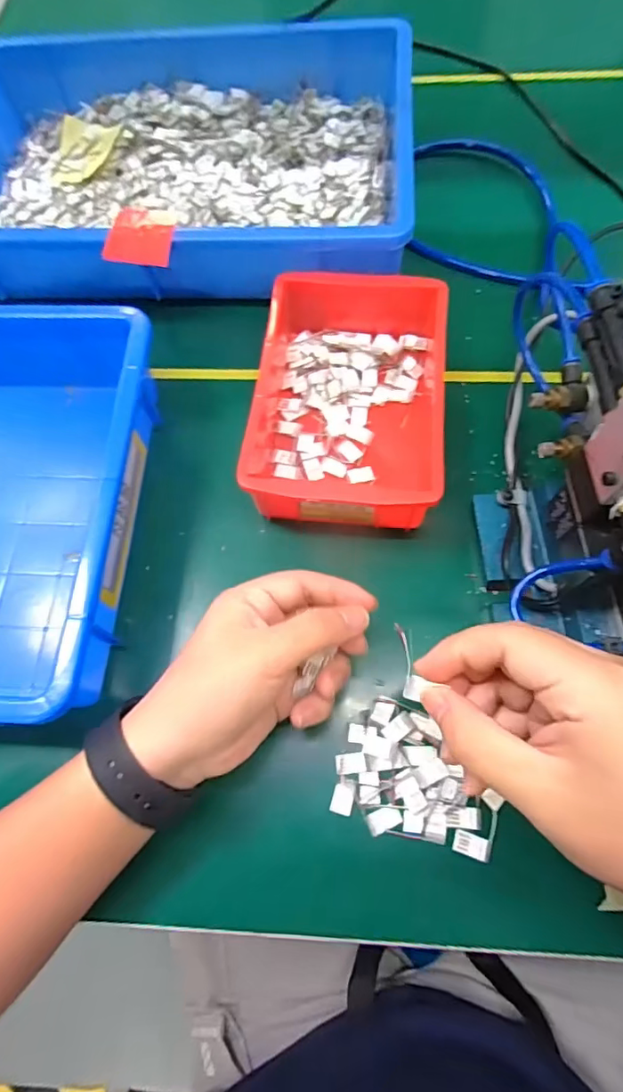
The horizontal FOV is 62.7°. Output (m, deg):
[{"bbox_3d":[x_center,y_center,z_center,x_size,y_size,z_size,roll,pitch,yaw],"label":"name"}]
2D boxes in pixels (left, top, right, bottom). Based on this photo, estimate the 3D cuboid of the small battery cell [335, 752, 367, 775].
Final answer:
[{"bbox_3d":[0.025,0.135,0.318,0.018,0.004,0.012,-8,71,-2],"label":"small battery cell"}]

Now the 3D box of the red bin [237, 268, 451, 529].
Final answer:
[{"bbox_3d":[0.029,-0.121,0.398,0.134,0.058,0.210,6,71,3],"label":"red bin"}]

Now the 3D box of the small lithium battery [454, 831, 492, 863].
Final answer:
[{"bbox_3d":[0.094,0.174,0.297,0.021,0.004,0.012,17,72,7],"label":"small lithium battery"}]

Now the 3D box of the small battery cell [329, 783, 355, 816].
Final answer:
[{"bbox_3d":[0.019,0.153,0.309,0.013,0.005,0.016,16,72,7],"label":"small battery cell"}]

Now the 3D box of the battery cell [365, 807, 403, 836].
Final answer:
[{"bbox_3d":[0.043,0.163,0.303,0.021,0.004,0.012,-21,72,-6],"label":"battery cell"}]

